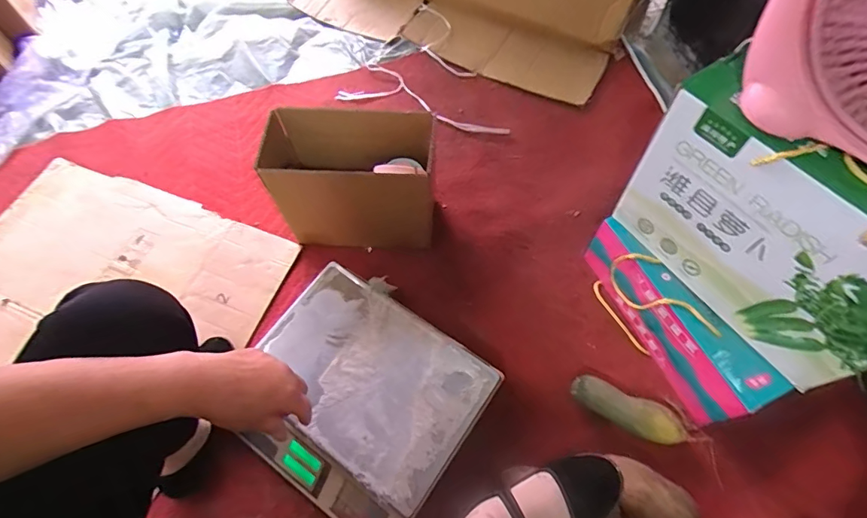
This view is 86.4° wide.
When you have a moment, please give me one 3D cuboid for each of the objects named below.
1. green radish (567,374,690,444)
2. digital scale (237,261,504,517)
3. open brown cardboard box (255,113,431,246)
[{"bbox_3d":[0.298,0.237,0.715,0.167,0.050,0.060,17,65,12],"label":"green radish"},{"bbox_3d":[-0.117,0.216,0.714,0.329,0.093,0.307,33,69,18],"label":"digital scale"},{"bbox_3d":[-0.141,-0.127,0.817,0.277,0.241,0.133,1,63,3],"label":"open brown cardboard box"}]

